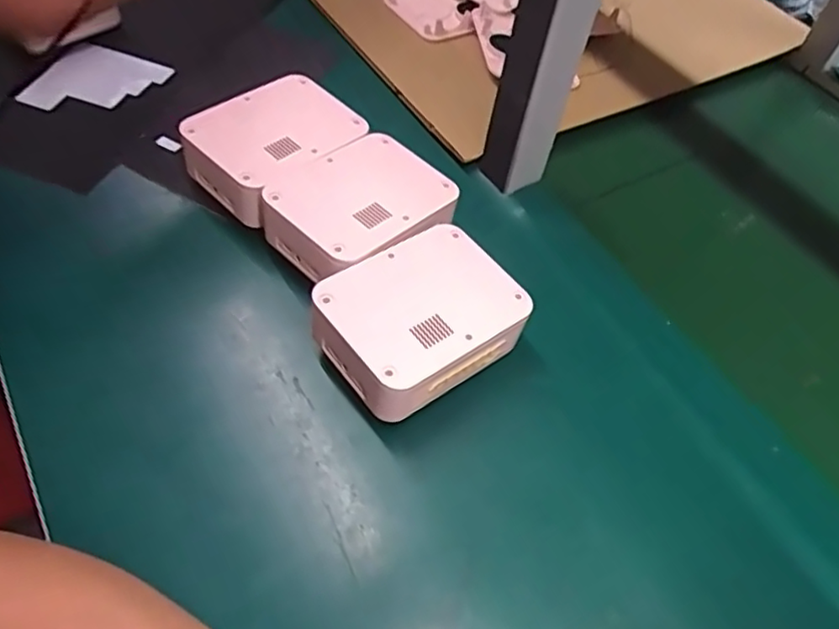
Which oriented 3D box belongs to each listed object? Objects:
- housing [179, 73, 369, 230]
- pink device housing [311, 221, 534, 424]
[{"bbox_3d":[-0.118,-0.137,0.537,0.104,0.060,0.135,38,59,20],"label":"housing"},{"bbox_3d":[0.001,0.006,0.450,0.129,0.058,0.098,-31,63,-25],"label":"pink device housing"}]

